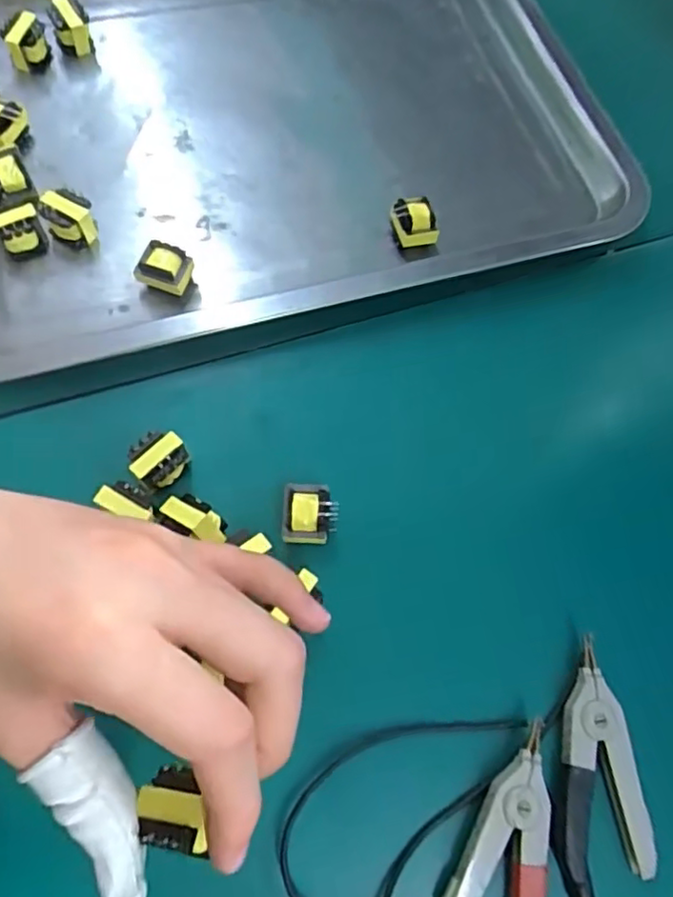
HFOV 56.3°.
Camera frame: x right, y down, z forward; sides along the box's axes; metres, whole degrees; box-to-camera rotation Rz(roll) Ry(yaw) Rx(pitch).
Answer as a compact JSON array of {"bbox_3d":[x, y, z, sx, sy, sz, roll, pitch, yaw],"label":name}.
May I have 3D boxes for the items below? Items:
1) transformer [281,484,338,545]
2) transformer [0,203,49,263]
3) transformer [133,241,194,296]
[{"bbox_3d":[-0.012,0.029,0.274,0.023,0.013,0.024,4,69,-2],"label":"transformer"},{"bbox_3d":[-0.160,-0.109,0.317,0.023,0.024,0.016,-29,74,-13],"label":"transformer"},{"bbox_3d":[-0.085,-0.089,0.315,0.024,0.021,0.020,14,69,2],"label":"transformer"}]

